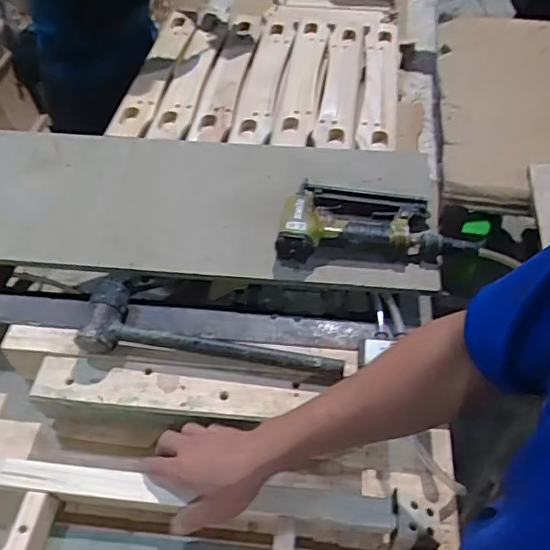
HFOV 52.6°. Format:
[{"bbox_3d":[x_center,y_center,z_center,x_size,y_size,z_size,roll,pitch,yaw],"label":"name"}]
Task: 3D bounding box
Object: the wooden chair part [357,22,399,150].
[{"bbox_3d":[0.217,-0.404,1.138,0.068,0.029,0.452,6,50,6],"label":"wooden chair part"}]

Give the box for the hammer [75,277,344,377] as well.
[{"bbox_3d":[-0.078,0.069,0.702,0.324,0.058,0.087,4,50,4],"label":"hammer"}]

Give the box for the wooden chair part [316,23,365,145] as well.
[{"bbox_3d":[0.136,-0.386,1.129,0.075,0.043,0.478,6,50,6],"label":"wooden chair part"}]

